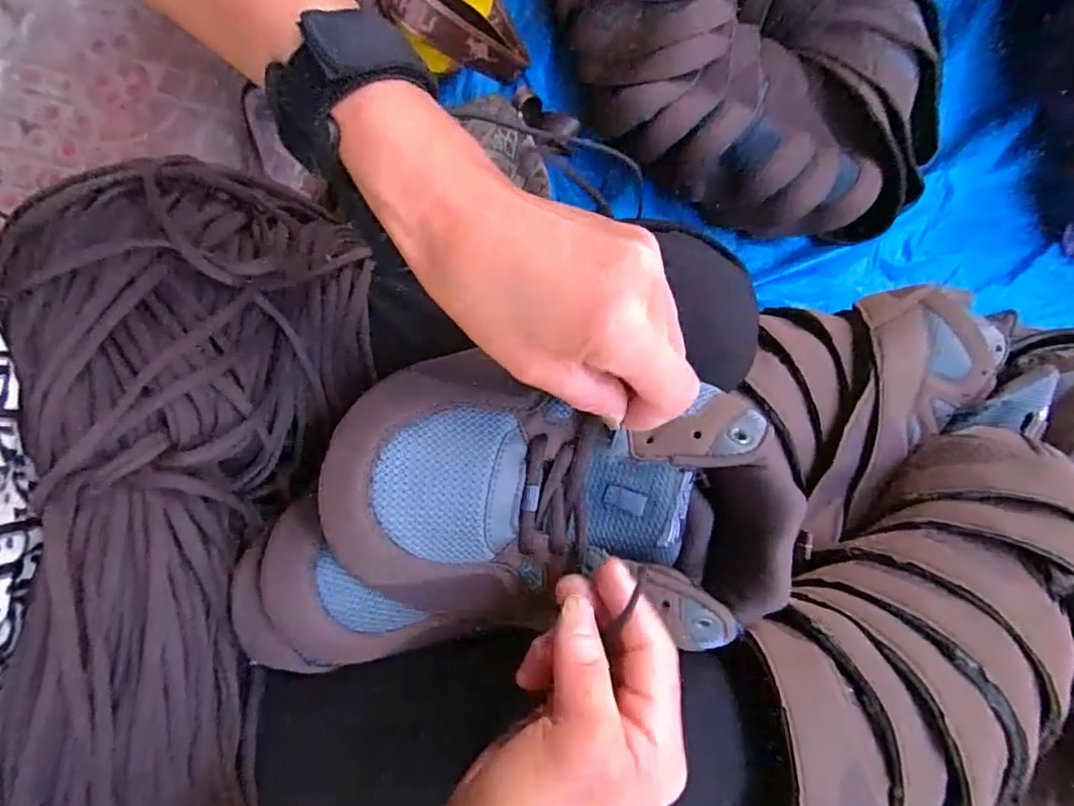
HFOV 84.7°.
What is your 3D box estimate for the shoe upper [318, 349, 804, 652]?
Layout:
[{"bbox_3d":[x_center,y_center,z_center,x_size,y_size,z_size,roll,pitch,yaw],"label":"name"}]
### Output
[{"bbox_3d":[0.019,0.044,0.254,0.207,0.067,0.110,10,79,-13],"label":"shoe upper"}]

